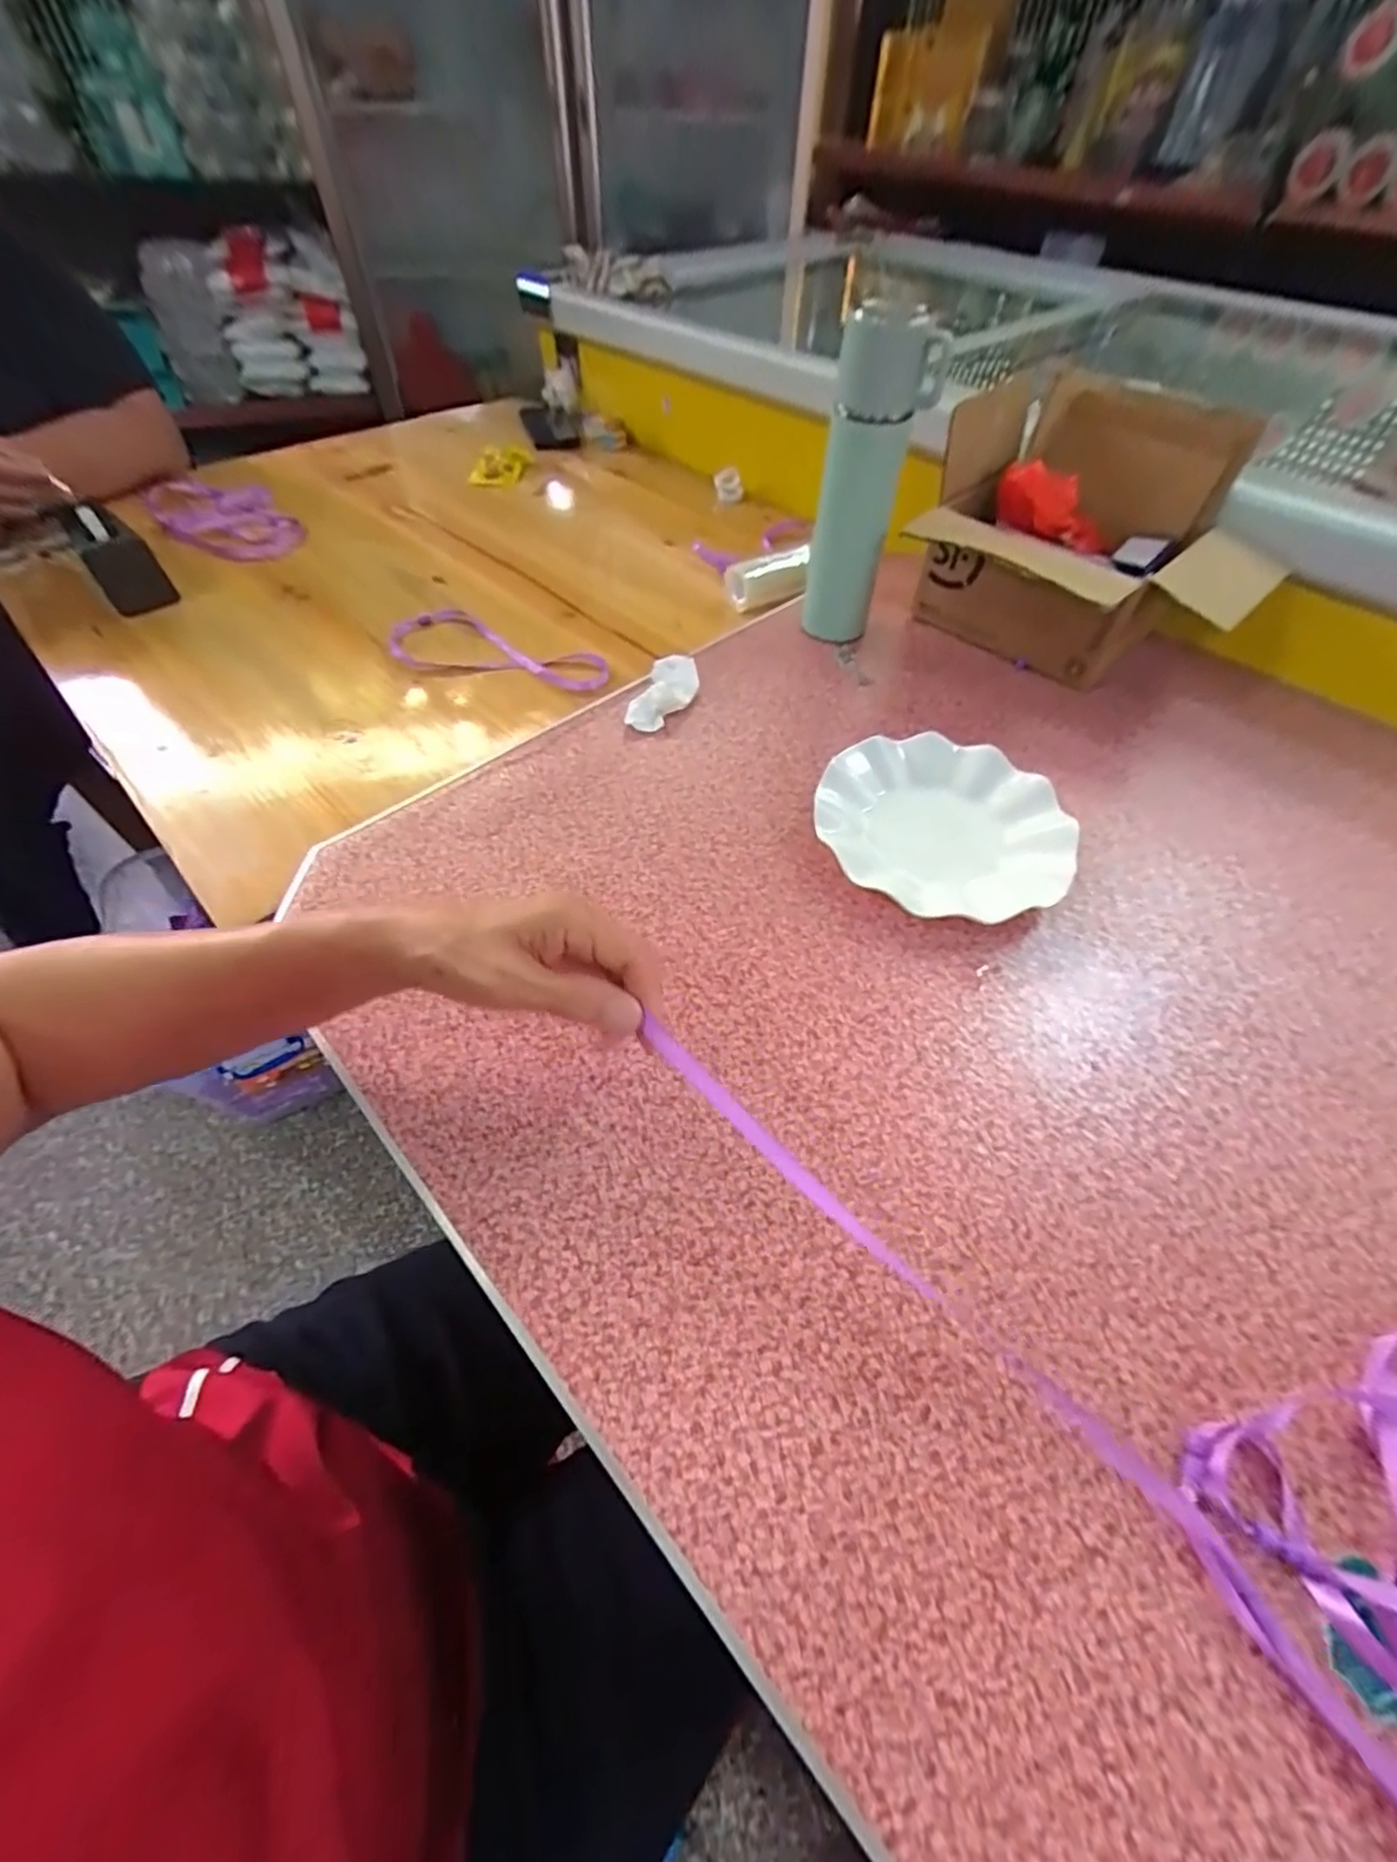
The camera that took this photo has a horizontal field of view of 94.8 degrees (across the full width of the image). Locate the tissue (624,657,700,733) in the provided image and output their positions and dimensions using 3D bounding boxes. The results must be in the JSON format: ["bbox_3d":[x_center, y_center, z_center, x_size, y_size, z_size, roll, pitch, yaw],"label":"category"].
[{"bbox_3d":[-0.031,-0.212,0.578,0.042,0.026,0.083,18,57,12],"label":"tissue"}]

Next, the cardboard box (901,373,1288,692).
[{"bbox_3d":[0.355,-0.352,0.587,0.272,0.175,0.199,25,58,16],"label":"cardboard box"}]

